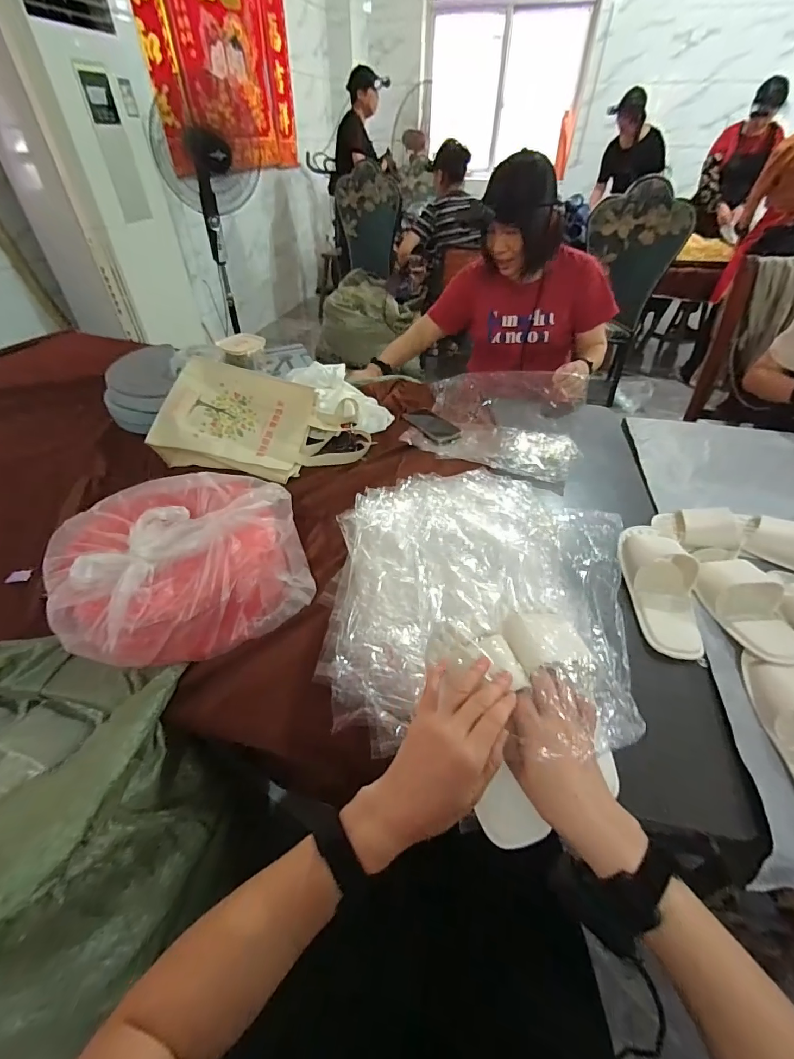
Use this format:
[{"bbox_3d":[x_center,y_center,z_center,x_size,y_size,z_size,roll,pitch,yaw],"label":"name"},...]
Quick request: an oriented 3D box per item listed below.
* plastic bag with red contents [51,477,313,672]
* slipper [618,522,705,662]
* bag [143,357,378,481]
[{"bbox_3d":[-0.302,0.048,0.613,0.329,0.131,0.248,-24,48,-25],"label":"plastic bag with red contents"},{"bbox_3d":[0.433,0.085,0.692,0.106,0.052,0.258,8,43,7],"label":"slipper"},{"bbox_3d":[-0.286,-0.232,0.950,0.438,0.053,0.264,14,67,-12],"label":"bag"}]

